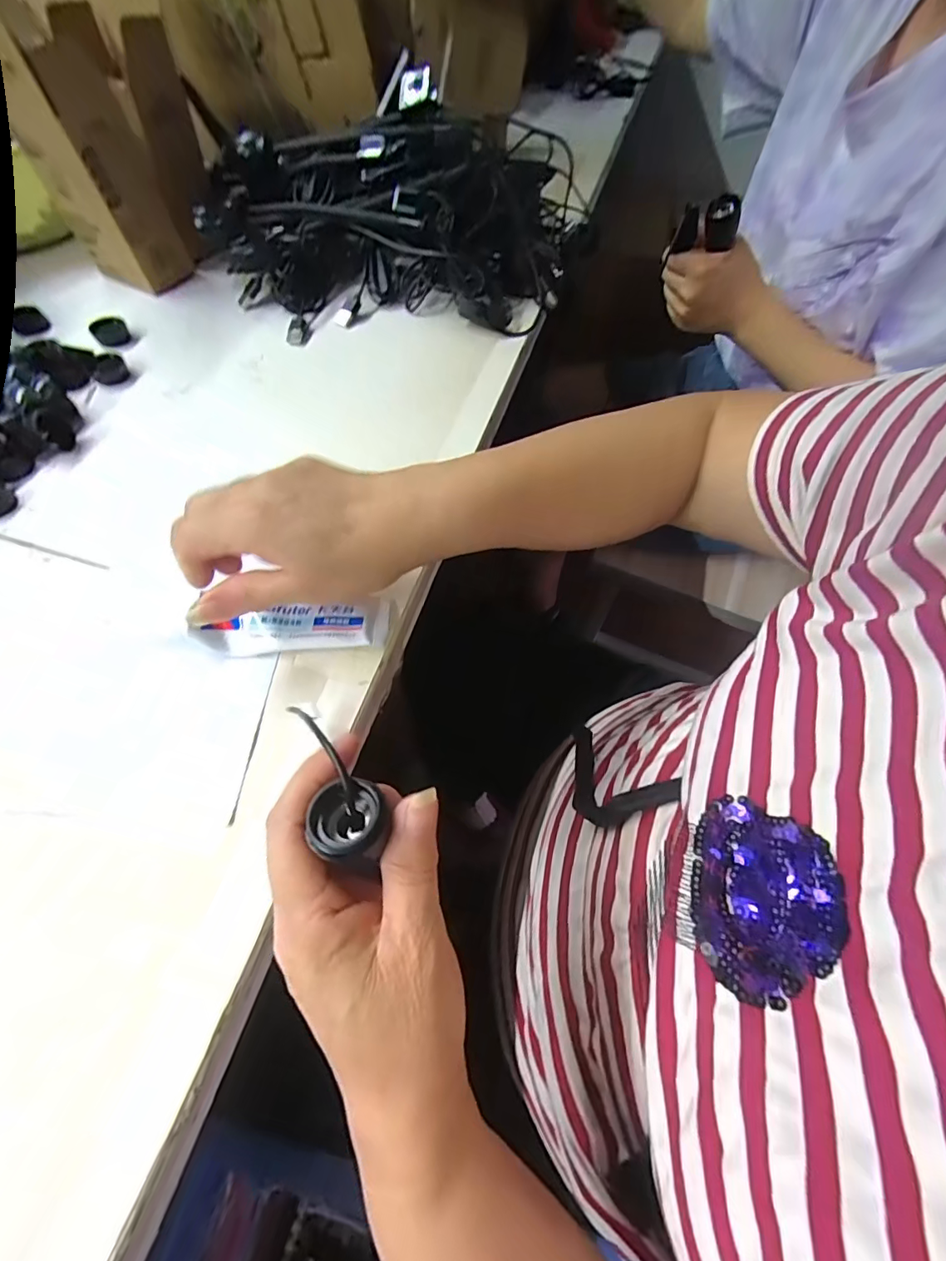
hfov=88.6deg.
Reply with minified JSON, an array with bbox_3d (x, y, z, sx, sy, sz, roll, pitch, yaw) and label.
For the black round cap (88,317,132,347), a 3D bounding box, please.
[{"bbox_3d":[-0.310,-0.256,0.414,0.026,0.009,0.028,-30,66,-20],"label":"black round cap"}]

